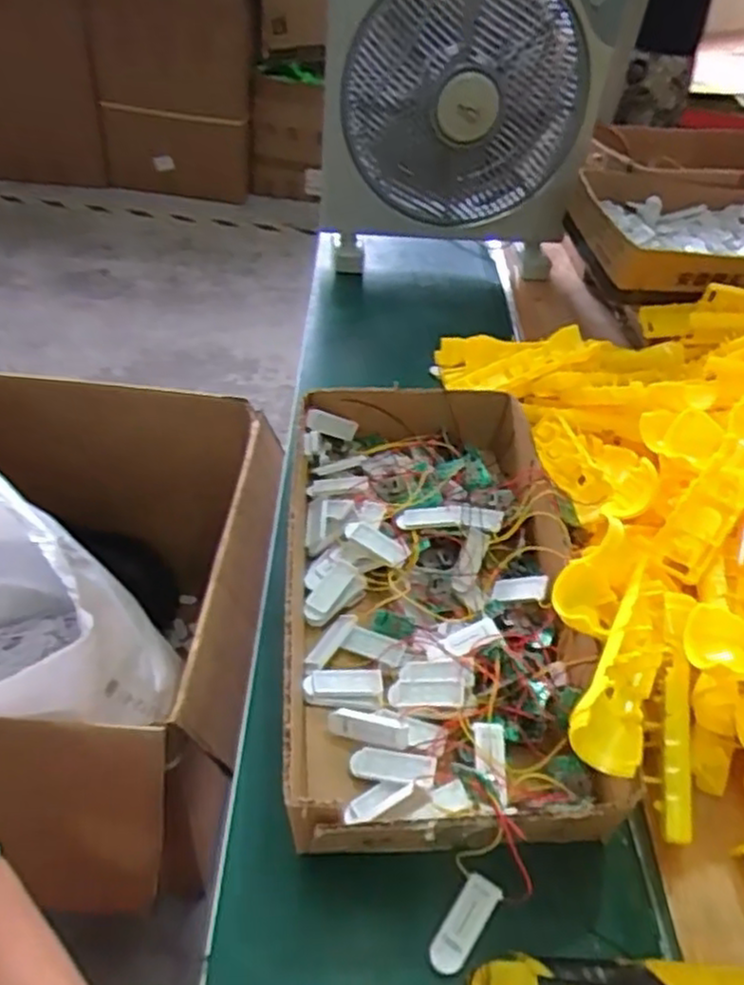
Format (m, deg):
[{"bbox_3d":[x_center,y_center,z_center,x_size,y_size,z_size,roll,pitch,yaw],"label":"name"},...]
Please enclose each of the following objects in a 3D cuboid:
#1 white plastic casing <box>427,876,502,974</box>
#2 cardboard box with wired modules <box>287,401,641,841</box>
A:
[{"bbox_3d":[0.056,0.263,0.442,0.022,0.006,0.057,30,47,23],"label":"white plastic casing"},{"bbox_3d":[0.044,0.068,0.589,0.218,0.076,0.429,2,43,-5],"label":"cardboard box with wired modules"}]

